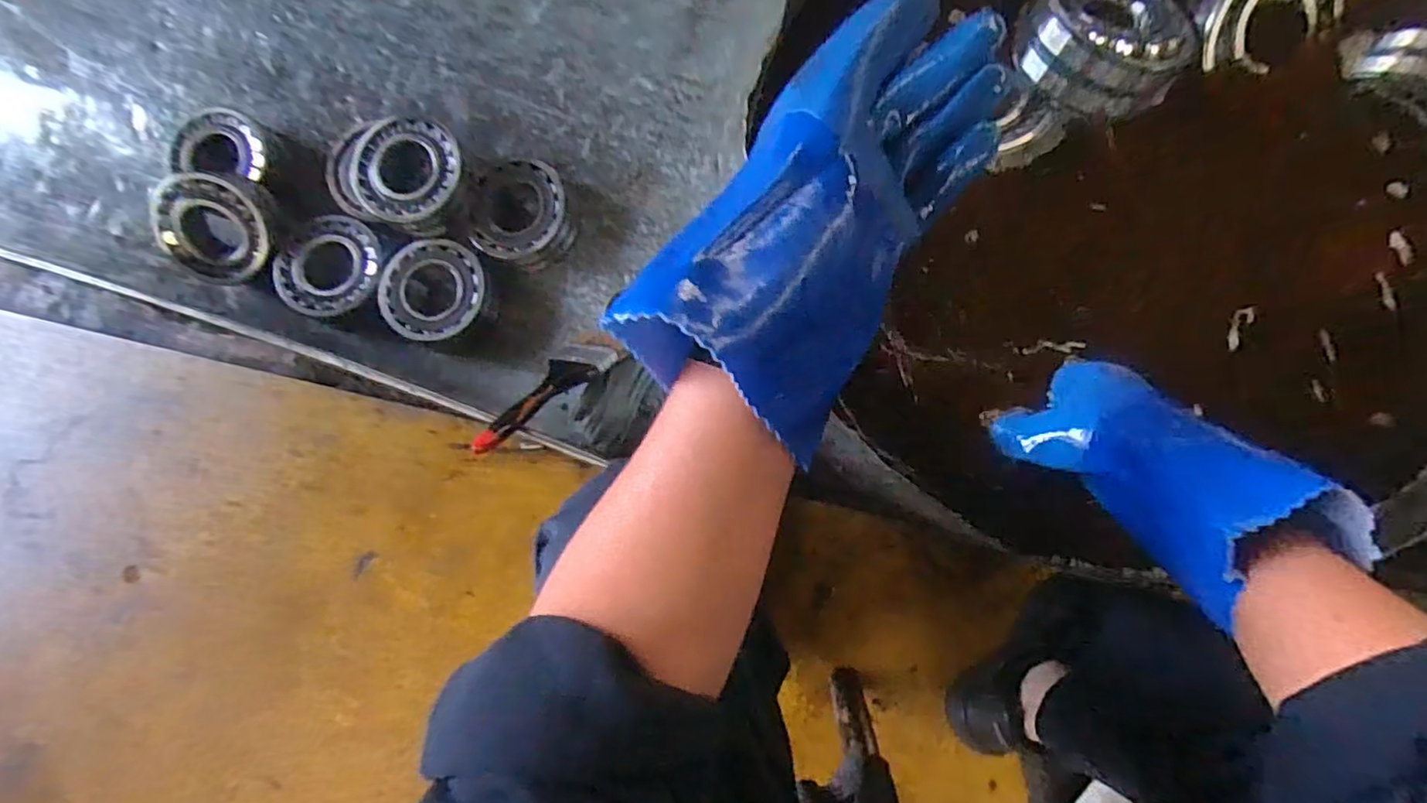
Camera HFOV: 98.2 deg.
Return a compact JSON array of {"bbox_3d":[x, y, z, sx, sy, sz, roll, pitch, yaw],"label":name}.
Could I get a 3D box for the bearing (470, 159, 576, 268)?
[{"bbox_3d":[-0.205,-0.204,0.679,0.105,0.043,0.111,10,85,5],"label":"bearing"}]

